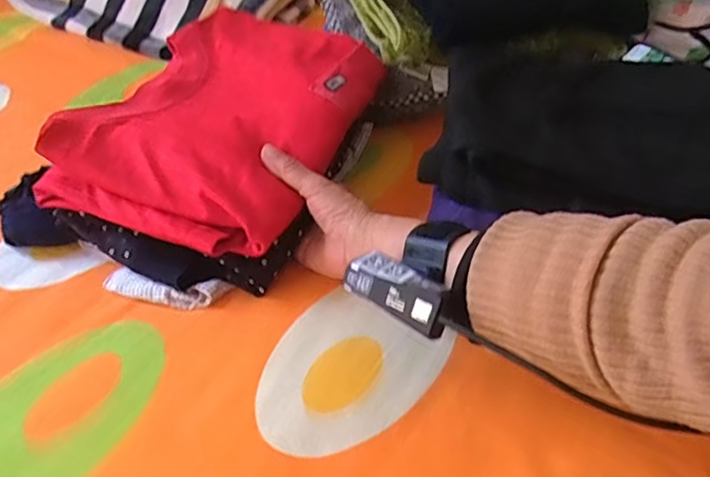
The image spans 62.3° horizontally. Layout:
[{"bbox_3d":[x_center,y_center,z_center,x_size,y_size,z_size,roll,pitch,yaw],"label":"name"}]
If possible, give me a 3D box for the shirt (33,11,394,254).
[{"bbox_3d":[-0.115,-0.114,0.540,0.210,0.047,0.287,16,48,17],"label":"shirt"}]

